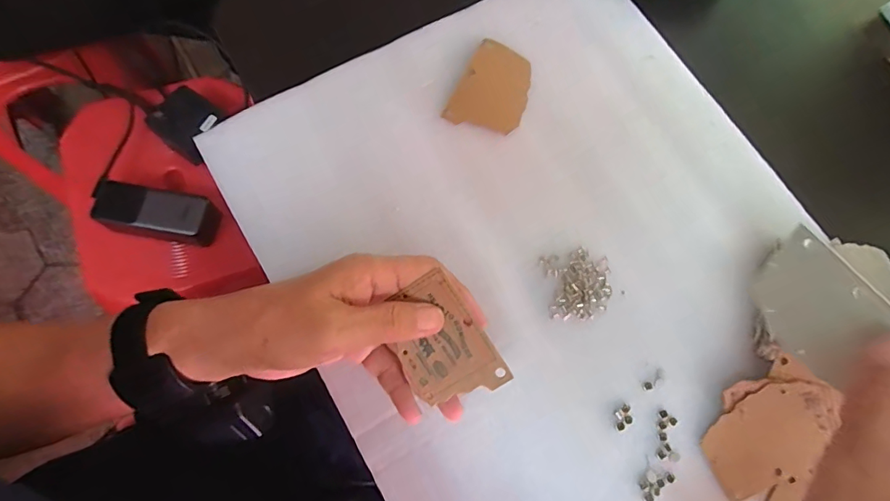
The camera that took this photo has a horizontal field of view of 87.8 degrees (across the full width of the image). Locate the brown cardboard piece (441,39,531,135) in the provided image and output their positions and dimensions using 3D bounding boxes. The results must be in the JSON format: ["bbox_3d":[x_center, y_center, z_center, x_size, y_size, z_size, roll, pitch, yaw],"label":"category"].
[{"bbox_3d":[0.039,-0.124,0.361,0.053,0.004,0.077,28,78,-5],"label":"brown cardboard piece"}]

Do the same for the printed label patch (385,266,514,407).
[{"bbox_3d":[-0.003,0.056,0.275,0.054,0.004,0.075,-32,93,8],"label":"printed label patch"}]

